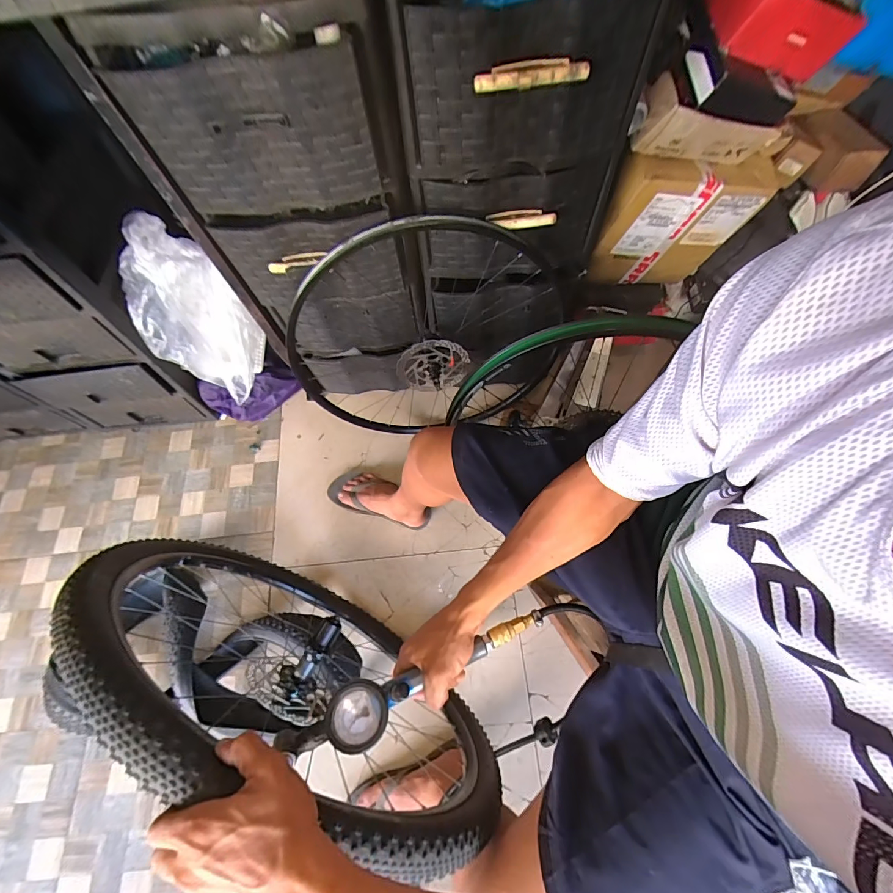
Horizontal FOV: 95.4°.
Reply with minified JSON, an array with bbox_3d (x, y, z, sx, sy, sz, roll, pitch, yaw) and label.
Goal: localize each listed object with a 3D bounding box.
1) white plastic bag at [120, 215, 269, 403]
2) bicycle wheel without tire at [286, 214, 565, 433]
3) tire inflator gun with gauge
[{"bbox_3d":[-0.563,-0.281,0.881,0.202,0.346,0.189,28,72,14],"label":"white plastic bag"},{"bbox_3d":[-0.040,-0.213,0.905,0.615,0.588,0.115,-13,67,-2],"label":"bicycle wheel without tire"},{"bbox_3d":[-0.003,0.257,0.470,0.268,0.047,0.057,-12,65,-29],"label":"tire inflator gun with gauge"}]

